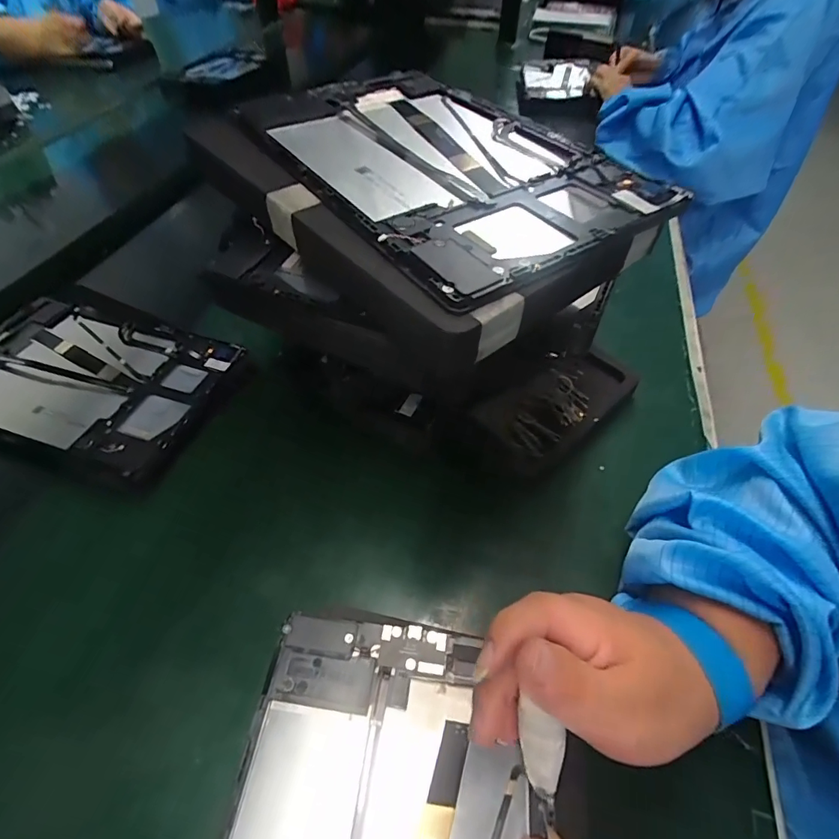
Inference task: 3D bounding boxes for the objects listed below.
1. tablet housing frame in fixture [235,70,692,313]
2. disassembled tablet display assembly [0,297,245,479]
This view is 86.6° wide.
[{"bbox_3d":[0.007,-0.148,0.248,0.142,0.015,0.234,-28,58,-20],"label":"tablet housing frame in fixture"},{"bbox_3d":[-0.296,-0.041,0.389,0.239,0.018,0.142,15,54,10],"label":"disassembled tablet display assembly"}]

